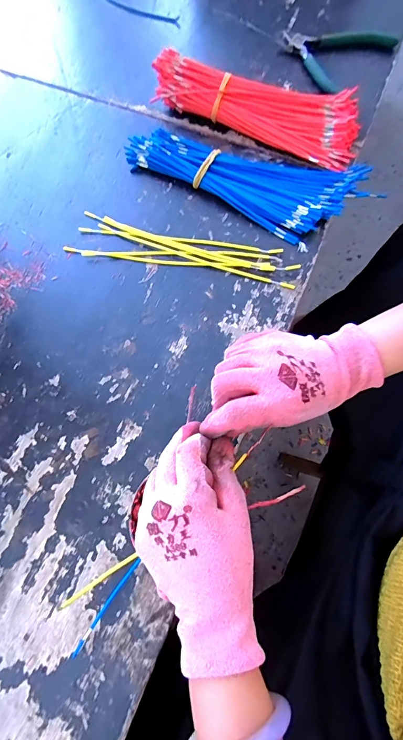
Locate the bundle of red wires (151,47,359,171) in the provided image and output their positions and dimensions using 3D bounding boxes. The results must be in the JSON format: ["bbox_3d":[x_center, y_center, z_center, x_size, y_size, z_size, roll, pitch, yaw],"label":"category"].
[{"bbox_3d":[0.066,-0.316,0.434,0.247,0.043,0.078,25,75,9],"label":"bundle of red wires"}]

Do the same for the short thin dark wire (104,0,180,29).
[{"bbox_3d":[-0.116,-0.561,0.548,0.201,0.005,0.036,35,77,12],"label":"short thin dark wire"}]

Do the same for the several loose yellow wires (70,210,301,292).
[{"bbox_3d":[-0.022,-0.130,0.399,0.246,0.009,0.051,15,74,6],"label":"several loose yellow wires"}]

